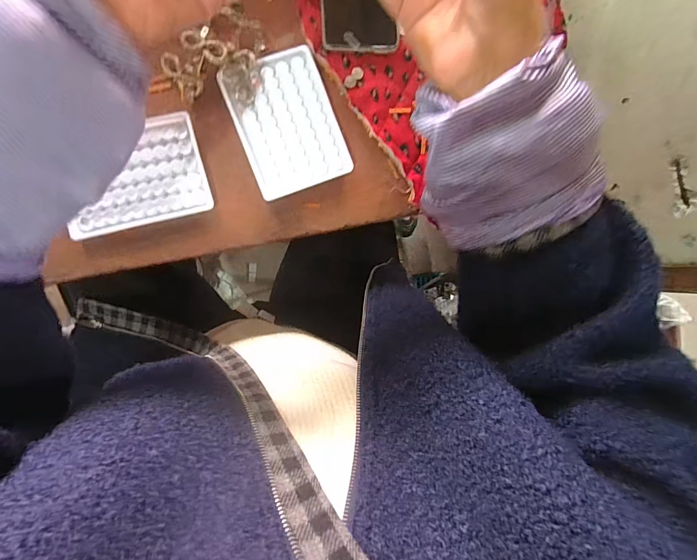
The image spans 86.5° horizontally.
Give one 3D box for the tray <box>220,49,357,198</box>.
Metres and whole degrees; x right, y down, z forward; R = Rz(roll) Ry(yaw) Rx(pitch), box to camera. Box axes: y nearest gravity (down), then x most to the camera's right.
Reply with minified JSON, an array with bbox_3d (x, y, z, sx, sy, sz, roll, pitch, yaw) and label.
[{"bbox_3d":[-0.061,-0.155,0.367,0.096,0.008,0.128,-22,94,-8],"label":"tray"}]

